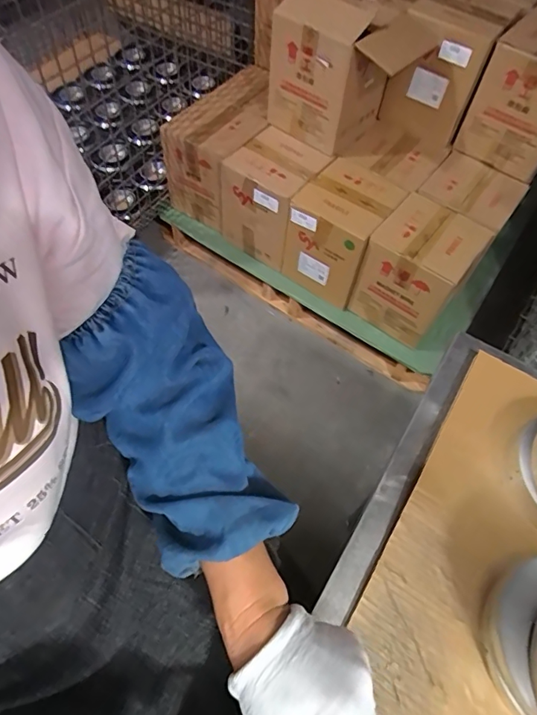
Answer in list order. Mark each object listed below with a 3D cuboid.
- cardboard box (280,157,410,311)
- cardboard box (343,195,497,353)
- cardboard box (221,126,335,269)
[{"bbox_3d":[0.193,-0.335,1.272,0.220,0.263,0.261,34,62,16],"label":"cardboard box"},{"bbox_3d":[0.394,-0.232,1.228,0.227,0.261,0.237,34,62,16],"label":"cardboard box"},{"bbox_3d":[0.014,-0.458,1.324,0.224,0.263,0.211,35,62,17],"label":"cardboard box"}]

